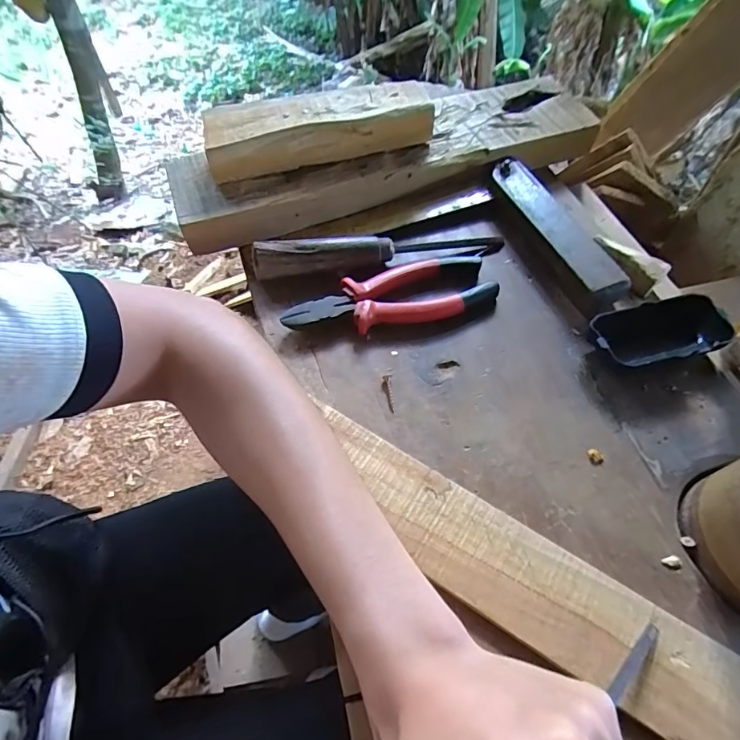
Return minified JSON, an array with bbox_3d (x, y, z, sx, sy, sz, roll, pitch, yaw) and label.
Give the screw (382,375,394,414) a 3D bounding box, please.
[{"bbox_3d":[0.014,0.018,0.362,0.008,0.005,0.031,-1,57,-3],"label":"screw"}]

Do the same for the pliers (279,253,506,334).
[{"bbox_3d":[0.019,-0.064,0.405,0.185,0.016,0.061,-13,58,-10],"label":"pliers"}]

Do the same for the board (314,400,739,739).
[{"bbox_3d":[0.204,0.196,0.250,0.572,0.007,0.067,31,61,17],"label":"board"}]

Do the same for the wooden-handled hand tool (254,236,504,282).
[{"bbox_3d":[0.013,-0.110,0.423,0.231,0.023,0.025,-8,57,-7],"label":"wooden-handled hand tool"}]

